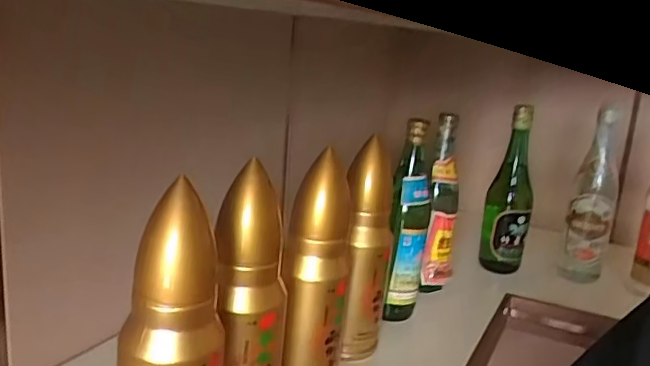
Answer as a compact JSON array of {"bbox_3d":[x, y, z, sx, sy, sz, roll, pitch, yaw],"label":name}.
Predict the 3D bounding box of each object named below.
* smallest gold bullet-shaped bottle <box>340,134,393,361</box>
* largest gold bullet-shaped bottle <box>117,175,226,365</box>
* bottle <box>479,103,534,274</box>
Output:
[{"bbox_3d":[0.045,0.076,0.652,0.055,0.235,0.049,7,14,8],"label":"smallest gold bullet-shaped bottle"},{"bbox_3d":[-0.107,0.122,0.413,0.069,0.226,0.067,2,14,-12],"label":"largest gold bullet-shaped bottle"},{"bbox_3d":[0.301,0.016,0.953,0.071,0.272,0.066,9,14,18],"label":"bottle"}]

